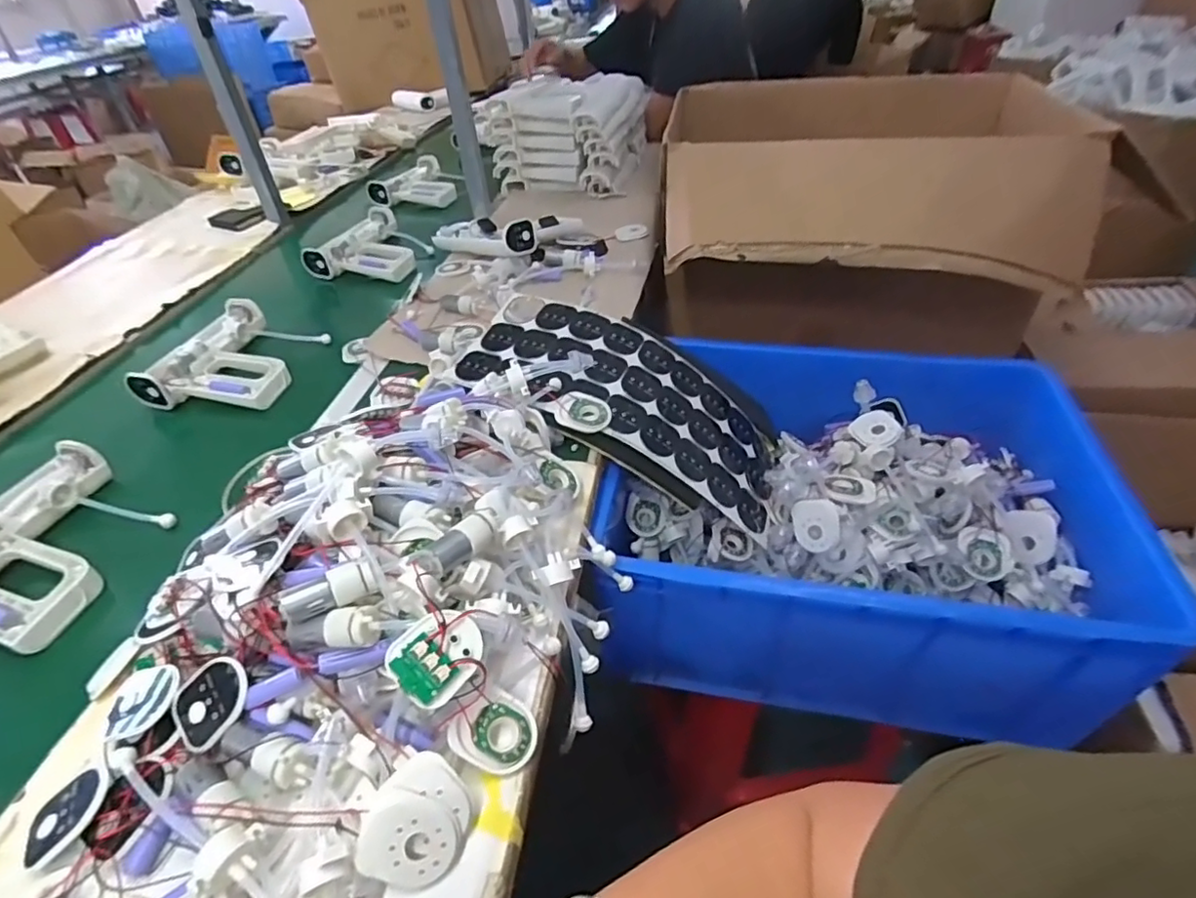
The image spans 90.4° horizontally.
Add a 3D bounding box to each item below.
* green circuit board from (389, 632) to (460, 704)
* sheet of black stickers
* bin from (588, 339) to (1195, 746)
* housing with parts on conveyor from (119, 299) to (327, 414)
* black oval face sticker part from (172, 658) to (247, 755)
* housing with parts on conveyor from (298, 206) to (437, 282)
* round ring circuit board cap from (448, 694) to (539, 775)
[{"bbox_3d":[-0.111,0.140,0.378,0.034,0.004,0.031,47,63,2],"label":"green circuit board"},{"bbox_3d":[0.039,-0.049,0.718,0.401,0.093,0.198,33,45,-2],"label":"sheet of black stickers"},{"bbox_3d":[0.291,0.067,0.746,0.514,0.222,0.443,4,42,11],"label":"bin"},{"bbox_3d":[-0.498,-0.131,0.831,0.177,0.054,0.211,5,42,12],"label":"housing with parts on conveyor"},{"bbox_3d":[-0.268,0.177,0.411,0.057,0.006,0.054,-27,67,7],"label":"black oval face sticker part"},{"bbox_3d":[-0.401,-0.382,1.107,0.189,0.060,0.244,5,42,12],"label":"housing with parts on conveyor"},{"bbox_3d":[-0.072,0.197,0.413,0.058,0.014,0.046,30,58,-4],"label":"round ring circuit board cap"}]

